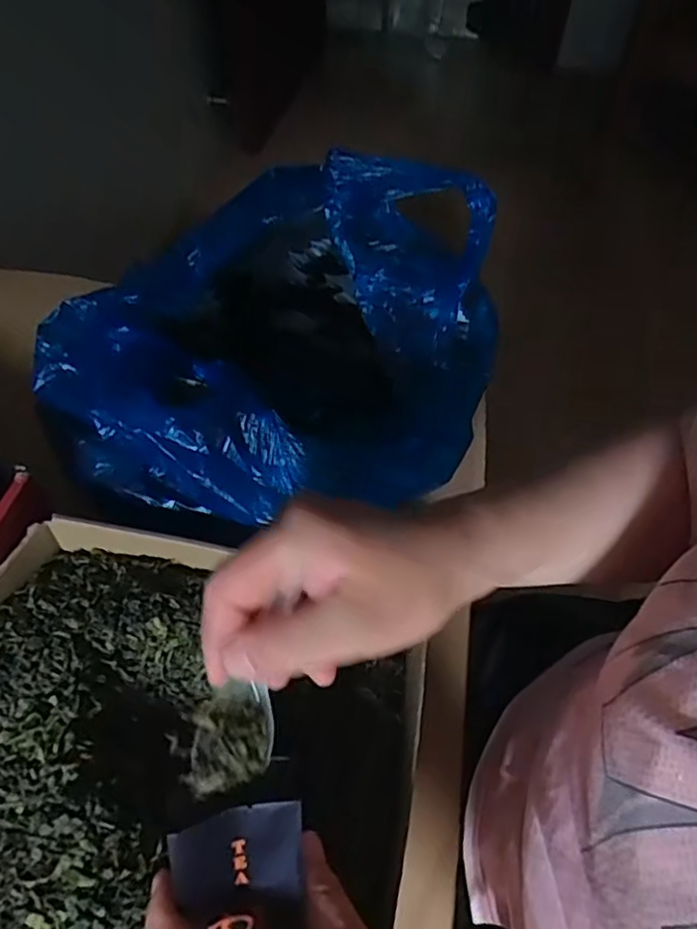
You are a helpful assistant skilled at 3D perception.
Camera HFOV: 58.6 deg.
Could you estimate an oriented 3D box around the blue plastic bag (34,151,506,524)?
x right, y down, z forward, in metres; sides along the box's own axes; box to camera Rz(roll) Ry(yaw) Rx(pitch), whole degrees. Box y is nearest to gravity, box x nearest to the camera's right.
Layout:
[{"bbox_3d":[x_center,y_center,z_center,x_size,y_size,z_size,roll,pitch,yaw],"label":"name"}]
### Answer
[{"bbox_3d":[-0.033,-0.100,0.519,0.275,0.163,0.345,18,56,11],"label":"blue plastic bag"}]

